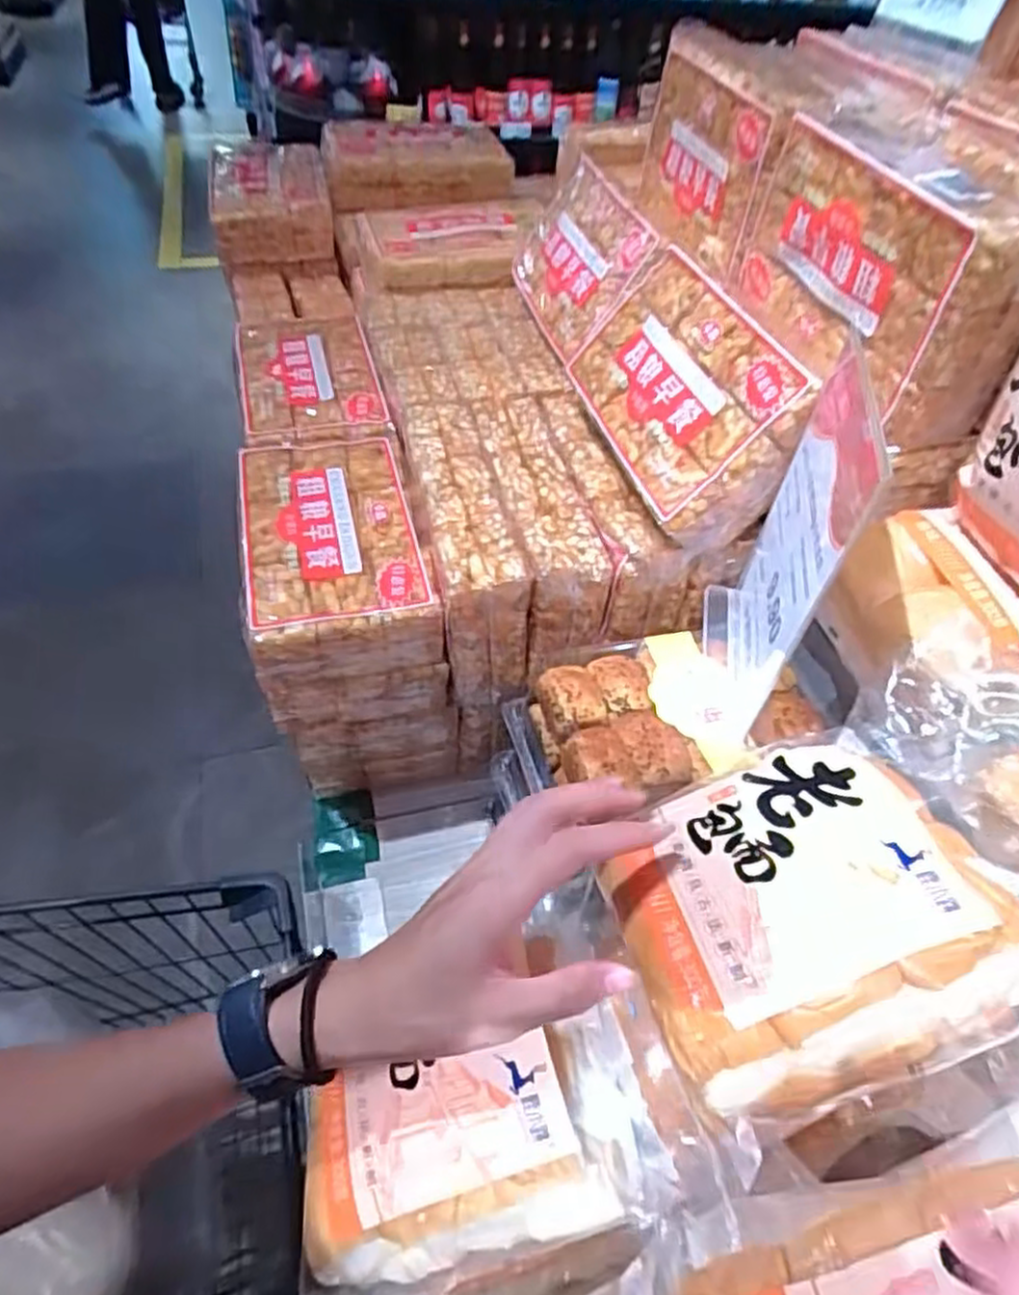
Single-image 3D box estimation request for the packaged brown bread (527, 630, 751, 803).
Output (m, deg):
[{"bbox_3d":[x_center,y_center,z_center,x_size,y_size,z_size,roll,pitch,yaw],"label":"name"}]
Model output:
[{"bbox_3d":[0.090,0.058,0.517,0.143,0.051,0.116,-15,52,-17],"label":"packaged brown bread"}]

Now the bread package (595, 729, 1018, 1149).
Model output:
[{"bbox_3d":[0.142,0.129,0.366,0.167,0.076,0.150,-27,44,8],"label":"bread package"}]

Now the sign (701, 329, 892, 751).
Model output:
[{"bbox_3d":[0.171,-0.047,0.477,0.043,0.188,0.144,12,49,6],"label":"sign"}]

